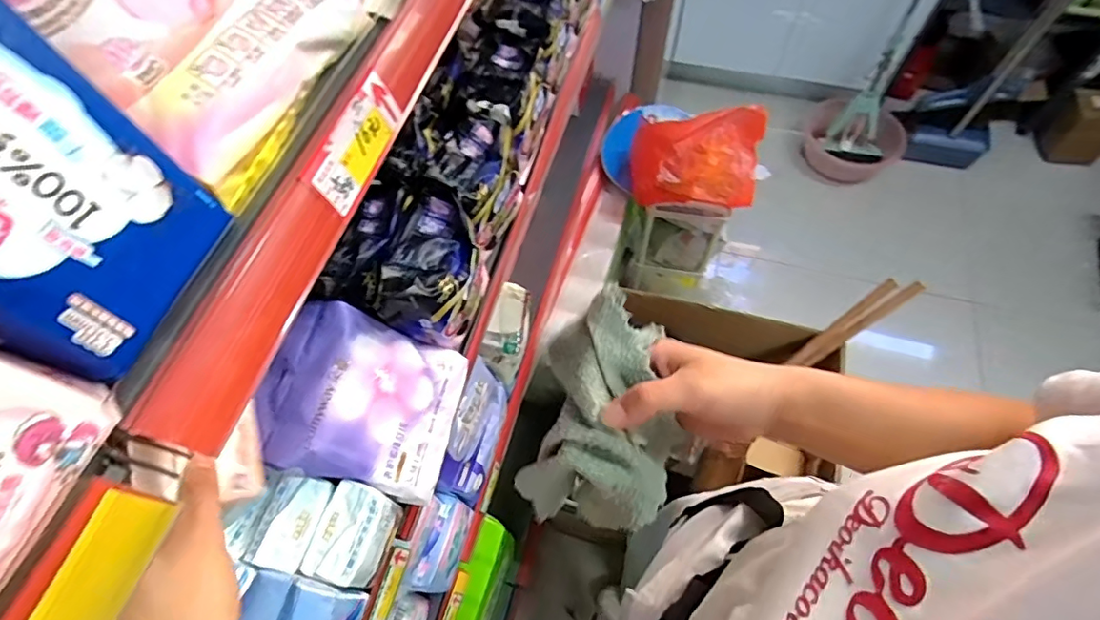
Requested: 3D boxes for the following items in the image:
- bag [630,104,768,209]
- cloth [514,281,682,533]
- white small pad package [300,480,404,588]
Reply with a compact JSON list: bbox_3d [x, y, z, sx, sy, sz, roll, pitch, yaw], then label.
[{"bbox_3d":[0.324,-0.331,1.182,0.283,0.167,0.142,4,62,4],"label":"bag"},{"bbox_3d":[0.039,0.072,0.376,0.092,0.106,0.134,7,62,5],"label":"cloth"},{"bbox_3d":[-0.176,0.209,0.498,0.051,0.078,0.079,15,63,10],"label":"white small pad package"}]

